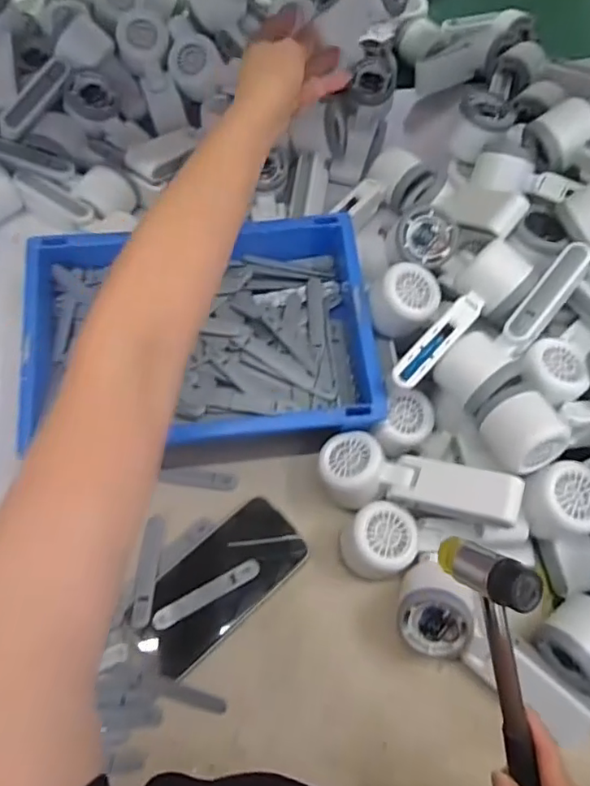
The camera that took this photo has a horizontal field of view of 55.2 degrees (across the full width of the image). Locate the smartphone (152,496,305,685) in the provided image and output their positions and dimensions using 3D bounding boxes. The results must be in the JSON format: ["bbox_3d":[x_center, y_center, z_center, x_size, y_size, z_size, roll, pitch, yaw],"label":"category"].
[{"bbox_3d":[-0.065,0.162,0.488,0.153,0.014,0.073,-39,70,-19],"label":"smartphone"}]

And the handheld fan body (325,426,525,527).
[{"bbox_3d":[0.102,0.079,0.479,0.167,0.042,0.058,9,61,24],"label":"handheld fan body"}]

